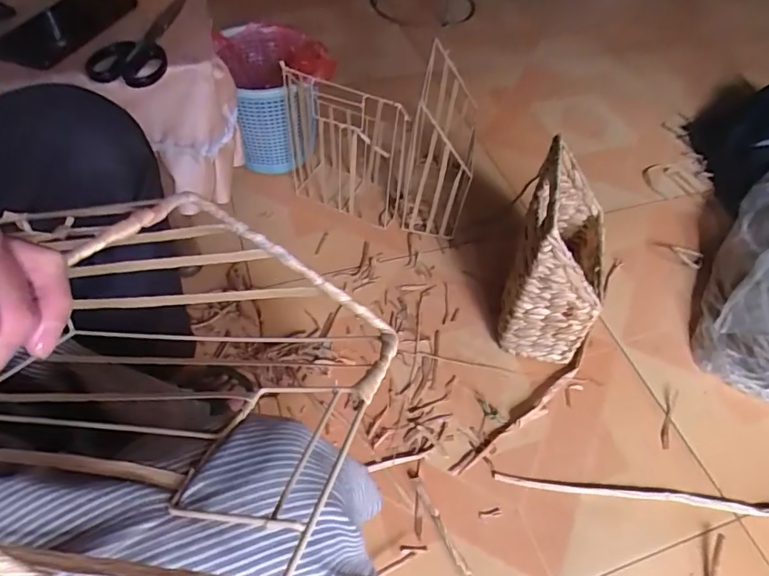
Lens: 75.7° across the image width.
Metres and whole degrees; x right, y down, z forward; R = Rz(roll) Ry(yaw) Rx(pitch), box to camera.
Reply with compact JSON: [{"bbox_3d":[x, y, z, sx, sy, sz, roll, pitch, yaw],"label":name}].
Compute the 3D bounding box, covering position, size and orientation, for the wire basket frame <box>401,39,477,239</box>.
[{"bbox_3d":[0.116,-0.293,0.959,0.117,0.274,0.277,11,54,3],"label":"wire basket frame"}]

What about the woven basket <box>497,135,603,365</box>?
[{"bbox_3d":[0.277,-0.048,0.789,0.122,0.294,0.218,14,55,5],"label":"woven basket"}]

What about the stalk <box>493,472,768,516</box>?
[{"bbox_3d":[0.372,0.299,0.719,0.420,0.010,0.017,7,54,0],"label":"stalk"}]

